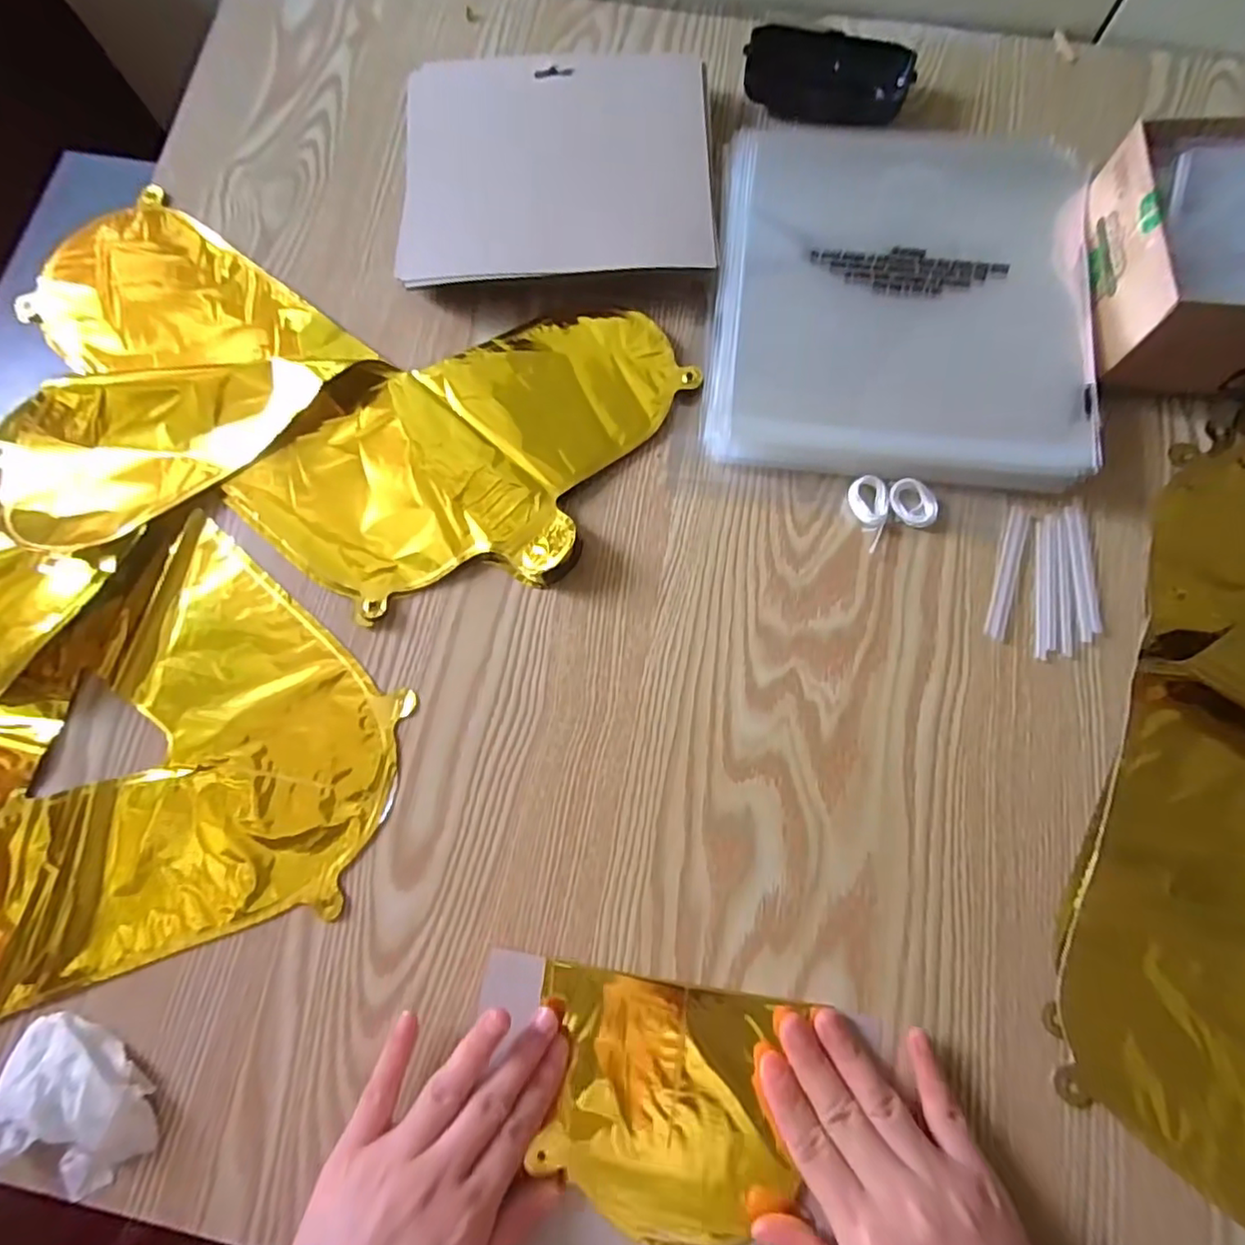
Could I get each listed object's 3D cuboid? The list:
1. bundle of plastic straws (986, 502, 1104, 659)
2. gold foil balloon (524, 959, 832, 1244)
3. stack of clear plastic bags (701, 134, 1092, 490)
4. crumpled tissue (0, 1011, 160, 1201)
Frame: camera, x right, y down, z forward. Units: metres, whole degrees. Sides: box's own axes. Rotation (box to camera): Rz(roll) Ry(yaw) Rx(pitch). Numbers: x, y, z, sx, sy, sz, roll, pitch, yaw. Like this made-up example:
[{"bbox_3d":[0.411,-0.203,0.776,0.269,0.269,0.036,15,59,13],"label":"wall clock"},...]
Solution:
[{"bbox_3d":[0.237,-0.025,0.348,0.055,0.004,0.086,18,77,6],"label":"bundle of plastic straws"},{"bbox_3d":[0.020,0.228,0.297,0.120,0.008,0.102,8,76,4],"label":"gold foil balloon"},{"bbox_3d":[0.164,-0.197,0.382,0.209,0.030,0.226,6,76,3],"label":"stack of clear plastic bags"},{"bbox_3d":[-0.260,0.231,0.293,0.074,0.022,0.063,24,78,8],"label":"crumpled tissue"}]

